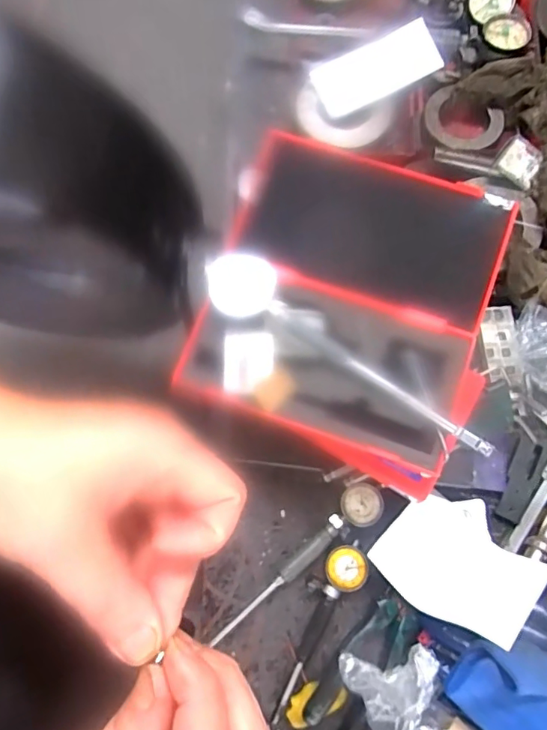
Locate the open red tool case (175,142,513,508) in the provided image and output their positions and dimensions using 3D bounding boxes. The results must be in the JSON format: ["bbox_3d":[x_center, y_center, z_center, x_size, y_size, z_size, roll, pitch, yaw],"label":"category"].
[{"bbox_3d":[0.070,-0.042,0.447,0.254,0.046,0.249,18,76,5],"label":"open red tool case"}]

